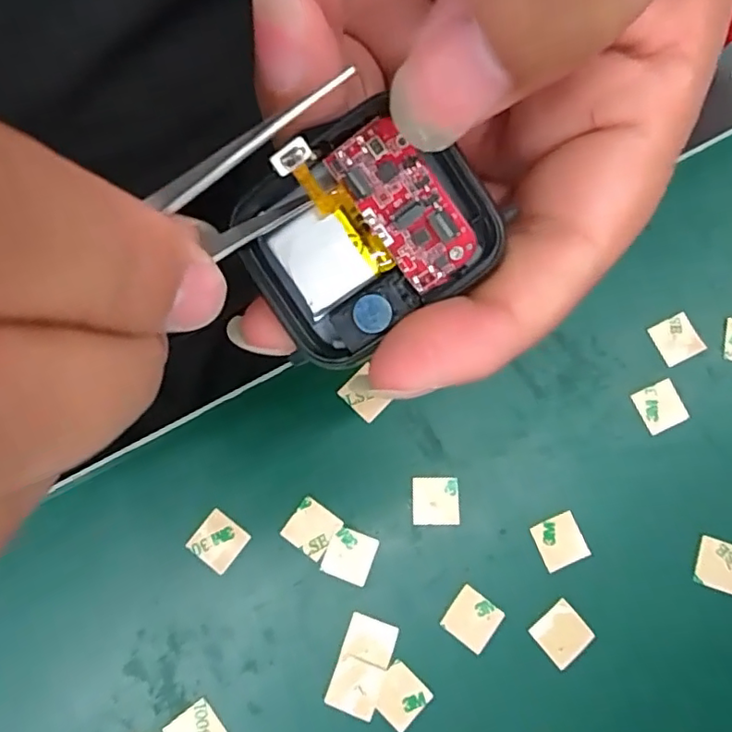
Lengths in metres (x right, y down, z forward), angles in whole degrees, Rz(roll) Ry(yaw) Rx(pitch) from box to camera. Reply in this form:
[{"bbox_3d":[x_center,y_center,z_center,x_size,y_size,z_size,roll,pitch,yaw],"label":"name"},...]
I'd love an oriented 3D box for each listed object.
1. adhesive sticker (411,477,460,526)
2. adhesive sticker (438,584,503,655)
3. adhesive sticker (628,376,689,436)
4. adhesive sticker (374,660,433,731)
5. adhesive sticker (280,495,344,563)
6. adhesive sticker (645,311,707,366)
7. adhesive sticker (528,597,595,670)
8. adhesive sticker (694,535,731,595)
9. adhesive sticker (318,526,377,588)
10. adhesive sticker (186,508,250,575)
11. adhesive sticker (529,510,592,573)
[{"bbox_3d":[0.023,0.045,0.190,0.015,0.004,0.015,-1,78,1],"label":"adhesive sticker"},{"bbox_3d":[0.034,0.080,0.183,0.015,0.004,0.015,36,81,7],"label":"adhesive sticker"},{"bbox_3d":[0.101,0.014,0.197,0.015,0.004,0.015,-25,79,-3],"label":"adhesive sticker"},{"bbox_3d":[0.010,0.102,0.176,0.015,0.004,0.015,43,81,8],"label":"adhesive sticker"},{"bbox_3d":[-0.018,0.053,0.188,0.015,0.004,0.015,35,80,7],"label":"adhesive sticker"},{"bbox_3d":[0.109,-0.009,0.202,0.015,0.004,0.015,-26,78,1],"label":"adhesive sticker"},{"bbox_3d":[0.062,0.085,0.182,0.015,0.004,0.015,-41,82,-6],"label":"adhesive sticker"},{"bbox_3d":[0.115,0.065,0.187,0.015,0.004,0.015,16,80,12],"label":"adhesive sticker"},{"bbox_3d":[-0.005,0.062,0.186,0.015,0.004,0.015,22,79,3],"label":"adhesive sticker"},{"bbox_3d":[-0.048,0.057,0.187,0.015,0.004,0.015,36,79,6],"label":"adhesive sticker"},{"bbox_3d":[0.063,0.057,0.188,0.015,0.004,0.015,-23,77,-3],"label":"adhesive sticker"}]

